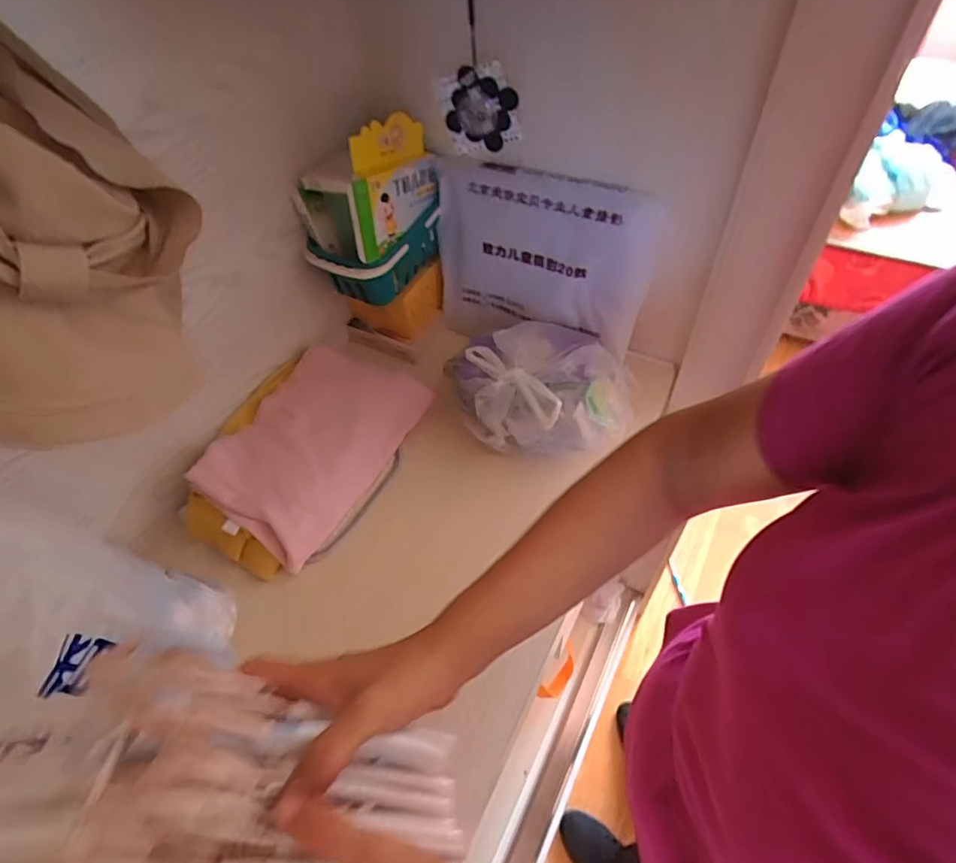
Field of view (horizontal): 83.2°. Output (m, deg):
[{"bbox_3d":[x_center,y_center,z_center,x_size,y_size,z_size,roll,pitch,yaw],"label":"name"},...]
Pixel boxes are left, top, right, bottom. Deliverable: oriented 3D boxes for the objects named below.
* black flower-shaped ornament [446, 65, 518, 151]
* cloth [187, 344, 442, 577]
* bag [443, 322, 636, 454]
[{"bbox_3d":[0.003,-0.329,0.552,0.073,0.075,0.017,8,54,11],"label":"black flower-shaped ornament"},{"bbox_3d":[-0.205,0.006,0.697,0.187,0.045,0.288,39,57,-2],"label":"cloth"},{"bbox_3d":[0.087,-0.063,0.703,0.243,0.102,0.166,-6,53,1],"label":"bag"}]

